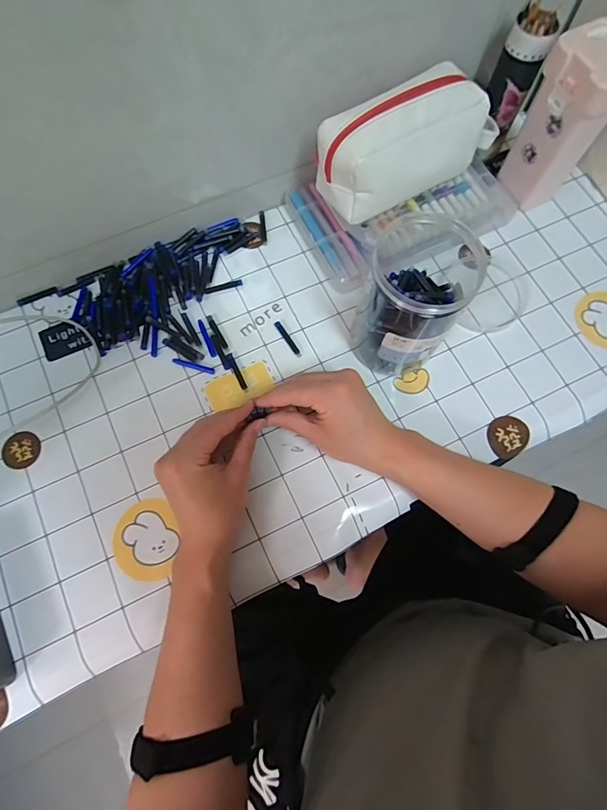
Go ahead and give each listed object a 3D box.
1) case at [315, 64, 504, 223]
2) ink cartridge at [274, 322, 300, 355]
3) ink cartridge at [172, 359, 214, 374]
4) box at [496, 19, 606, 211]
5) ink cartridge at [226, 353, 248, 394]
[{"bbox_3d":[0.117,-0.294,0.470,0.214,0.085,0.096,-38,77,-12],"label":"case"},{"bbox_3d":[-0.019,-0.079,0.508,0.007,0.005,0.047,-32,76,-11],"label":"ink cartridge"},{"bbox_3d":[-0.126,-0.044,0.493,0.049,0.004,0.008,13,72,3],"label":"ink cartridge"},{"bbox_3d":[0.295,-0.319,0.503,0.069,0.178,0.085,-31,76,-11],"label":"box"},{"bbox_3d":[-0.075,-0.038,0.492,0.007,0.004,0.051,-24,74,-9],"label":"ink cartridge"}]

